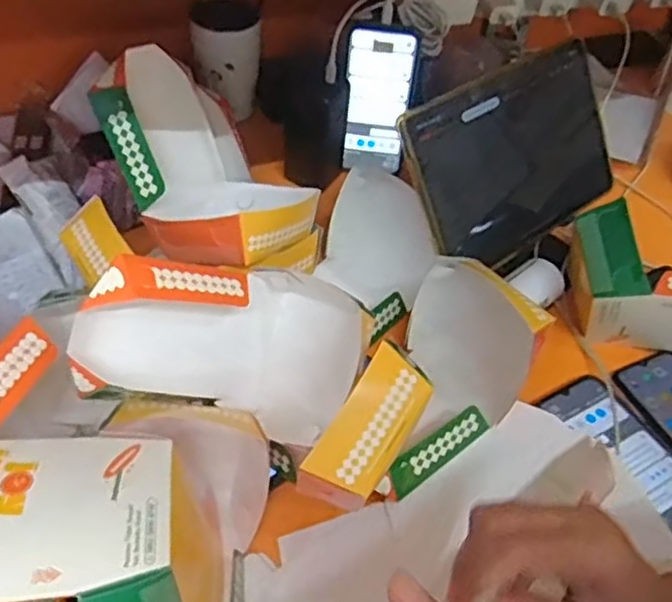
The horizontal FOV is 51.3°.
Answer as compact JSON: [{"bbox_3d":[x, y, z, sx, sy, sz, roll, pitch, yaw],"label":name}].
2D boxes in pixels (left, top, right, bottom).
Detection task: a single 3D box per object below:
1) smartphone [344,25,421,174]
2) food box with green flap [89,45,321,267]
[{"bbox_3d":[0.046,-0.223,0.779,0.074,0.159,0.017,13,34,6],"label":"smartphone"},{"bbox_3d":[-0.109,-0.119,0.615,0.174,0.126,0.130,38,56,25],"label":"food box with green flap"}]

